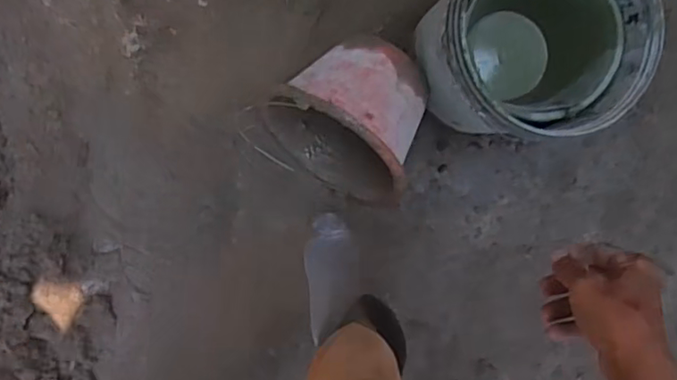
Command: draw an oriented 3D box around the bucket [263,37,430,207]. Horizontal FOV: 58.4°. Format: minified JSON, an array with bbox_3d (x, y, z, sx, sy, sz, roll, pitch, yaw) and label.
[{"bbox_3d":[0.049,-0.119,1.051,0.277,0.260,0.236,44,84,-5],"label":"bucket"}]

